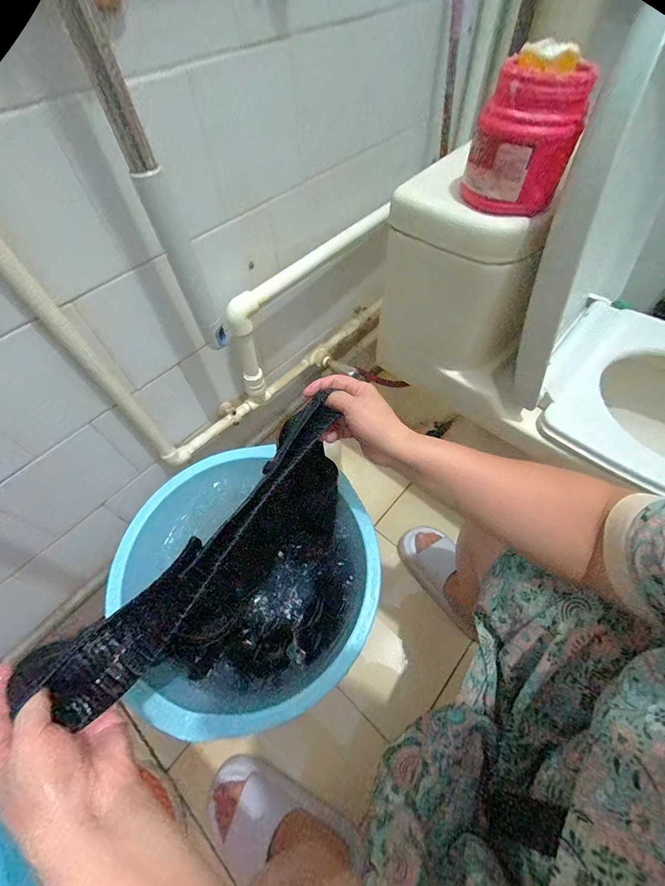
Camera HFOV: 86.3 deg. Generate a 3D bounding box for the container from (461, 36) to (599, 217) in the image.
[{"bbox_3d":[0.195,-0.313,0.357,0.096,0.118,0.091,17,59,13],"label":"container"}]

